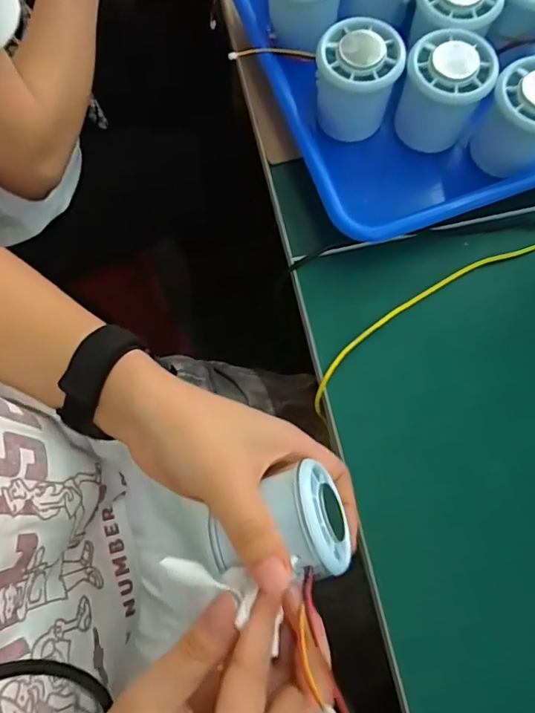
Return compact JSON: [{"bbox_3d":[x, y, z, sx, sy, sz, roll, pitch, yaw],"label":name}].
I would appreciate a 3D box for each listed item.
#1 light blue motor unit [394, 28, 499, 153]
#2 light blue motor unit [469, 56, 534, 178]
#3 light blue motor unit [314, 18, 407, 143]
[{"bbox_3d":[0.120,-0.182,0.343,0.057,0.061,0.052,21,78,4],"label":"light blue motor unit"},{"bbox_3d":[0.174,-0.160,0.335,0.053,0.058,0.055,0,77,-1],"label":"light blue motor unit"},{"bbox_3d":[0.060,-0.191,0.342,0.052,0.060,0.045,10,77,2],"label":"light blue motor unit"}]

